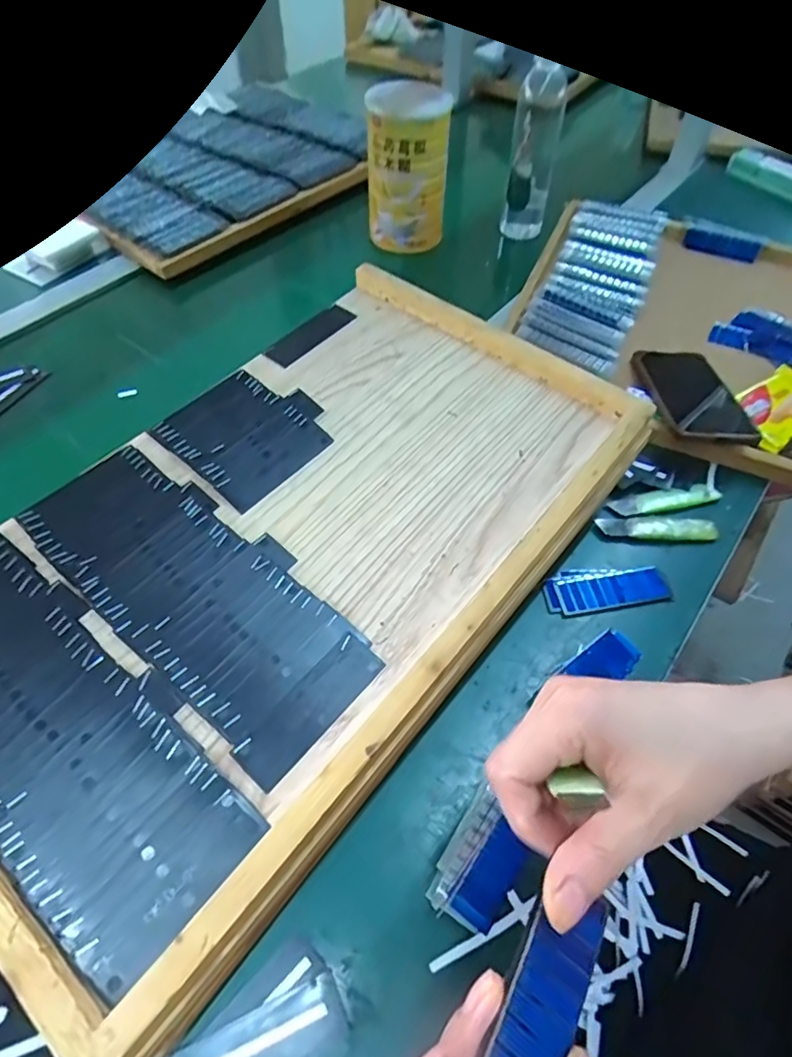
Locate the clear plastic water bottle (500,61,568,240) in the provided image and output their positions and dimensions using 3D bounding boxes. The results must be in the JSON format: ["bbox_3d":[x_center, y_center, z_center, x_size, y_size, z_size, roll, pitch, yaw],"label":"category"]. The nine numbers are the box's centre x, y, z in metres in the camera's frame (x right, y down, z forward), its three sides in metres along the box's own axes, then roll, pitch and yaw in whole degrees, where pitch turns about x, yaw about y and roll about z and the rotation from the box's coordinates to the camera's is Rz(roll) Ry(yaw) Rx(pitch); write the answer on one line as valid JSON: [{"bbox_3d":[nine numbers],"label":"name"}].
[{"bbox_3d":[0.180,-0.484,0.746,0.063,0.192,0.058,1,47,-3],"label":"clear plastic water bottle"}]

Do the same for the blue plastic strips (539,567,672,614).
[{"bbox_3d":[0.169,0.048,0.464,0.099,0.004,0.038,-7,54,-4],"label":"blue plastic strips"}]

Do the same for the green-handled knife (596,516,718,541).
[{"bbox_3d":[0.228,-0.001,0.497,0.102,0.011,0.021,0,55,-1],"label":"green-handled knife"}]

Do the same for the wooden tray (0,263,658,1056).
[{"bbox_3d":[-0.066,-0.009,0.386,0.304,0.030,0.499,34,59,21],"label":"wooden tray"}]

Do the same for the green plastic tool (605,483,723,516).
[{"bbox_3d":[0.243,-0.027,0.515,0.099,0.015,0.021,-8,55,-7],"label":"green plastic tool"}]

